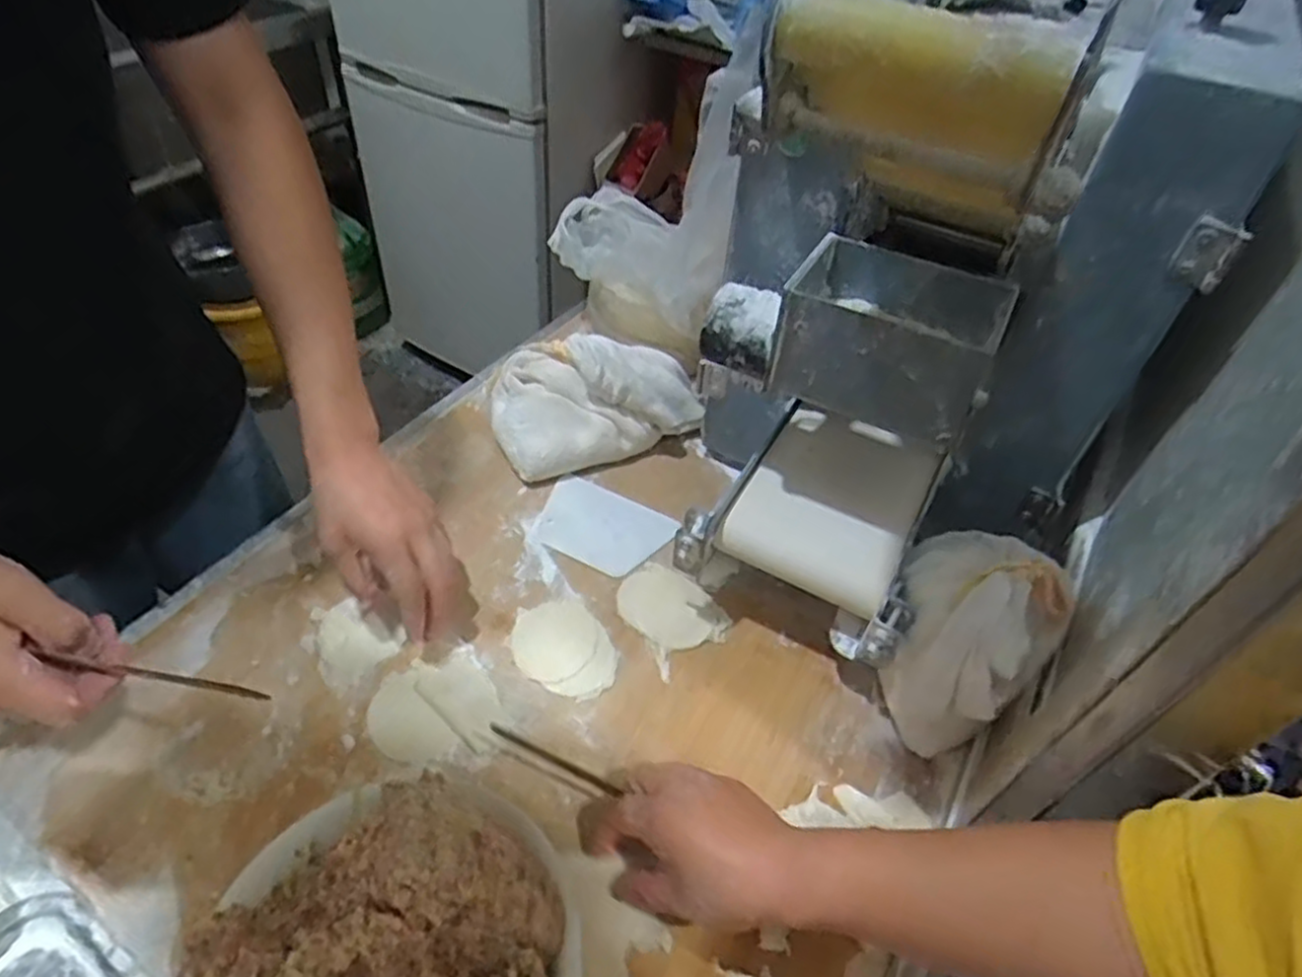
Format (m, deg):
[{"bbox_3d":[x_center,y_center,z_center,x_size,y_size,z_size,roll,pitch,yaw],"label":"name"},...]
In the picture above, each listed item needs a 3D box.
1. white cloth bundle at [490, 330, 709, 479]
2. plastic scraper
[{"bbox_3d":[-0.056,-0.098,0.728,0.197,0.092,0.129,-13,50,-17],"label":"white cloth bundle"},{"bbox_3d":[-0.045,0.035,0.670,0.118,0.008,0.085,23,50,13],"label":"plastic scraper"}]

